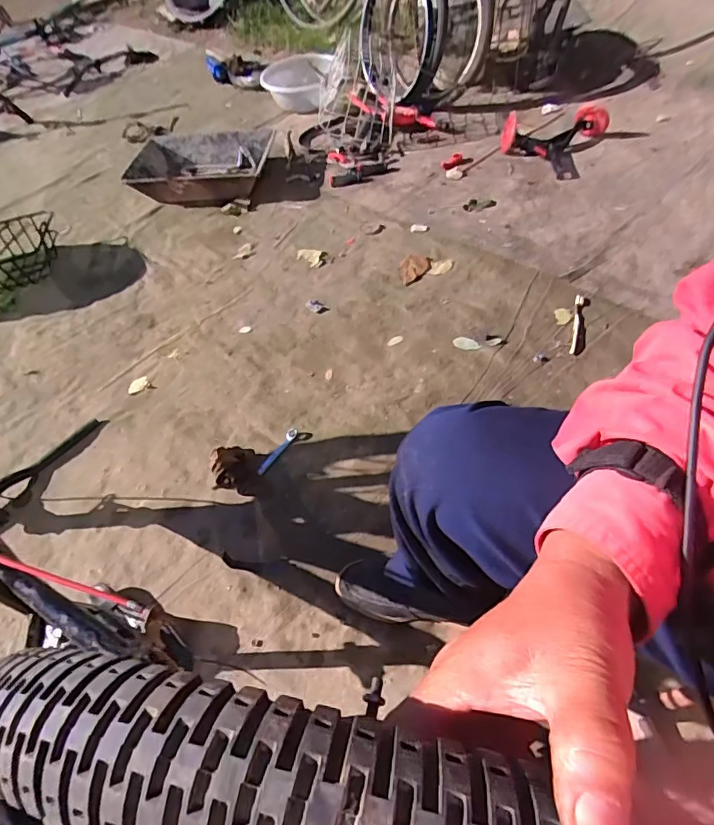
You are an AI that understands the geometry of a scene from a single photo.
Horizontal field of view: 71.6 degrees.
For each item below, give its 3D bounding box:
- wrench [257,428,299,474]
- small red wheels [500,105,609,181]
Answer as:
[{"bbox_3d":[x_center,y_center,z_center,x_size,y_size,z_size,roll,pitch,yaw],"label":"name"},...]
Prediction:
[{"bbox_3d":[-0.160,0.078,0.996,0.018,0.012,0.114,34,78,28],"label":"wrench"},{"bbox_3d":[0.563,-0.811,1.462,0.282,0.139,0.174,22,59,23],"label":"small red wheels"}]

